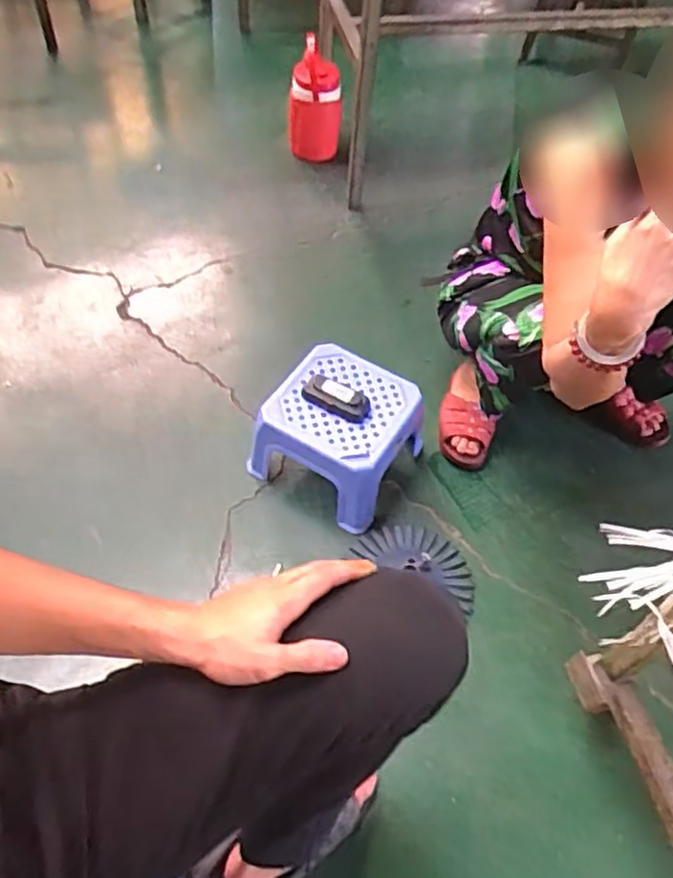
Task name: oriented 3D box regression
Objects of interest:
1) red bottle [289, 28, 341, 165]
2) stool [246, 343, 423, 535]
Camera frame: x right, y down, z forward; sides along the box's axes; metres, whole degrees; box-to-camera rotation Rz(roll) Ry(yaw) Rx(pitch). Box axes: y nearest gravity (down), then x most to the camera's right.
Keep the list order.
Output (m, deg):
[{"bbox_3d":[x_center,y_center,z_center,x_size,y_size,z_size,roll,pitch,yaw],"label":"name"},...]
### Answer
[{"bbox_3d":[-0.051,-0.796,1.622,0.131,0.259,0.120,4,54,-2],"label":"red bottle"},{"bbox_3d":[0.009,-0.013,1.117,0.230,0.159,0.230,33,58,17],"label":"stool"}]

